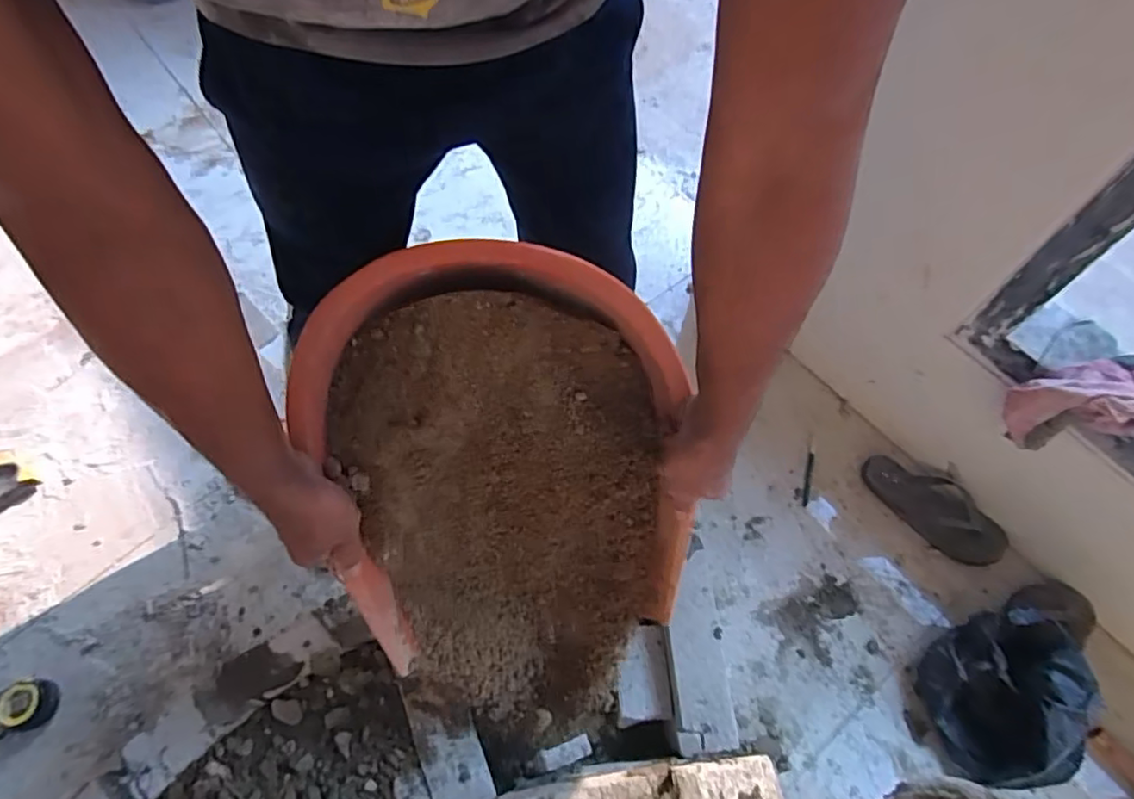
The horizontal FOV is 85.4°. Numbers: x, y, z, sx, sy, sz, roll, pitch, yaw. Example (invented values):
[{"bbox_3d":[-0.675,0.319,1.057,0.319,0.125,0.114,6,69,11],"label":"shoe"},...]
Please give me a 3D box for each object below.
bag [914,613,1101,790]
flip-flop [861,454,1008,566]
[{"bbox_3d":[0.654,0.447,0.915,0.182,0.152,0.221,-4,60,-5],"label":"bag"},{"bbox_3d":[0.669,0.195,1.123,0.260,0.041,0.120,41,66,19],"label":"flip-flop"}]

